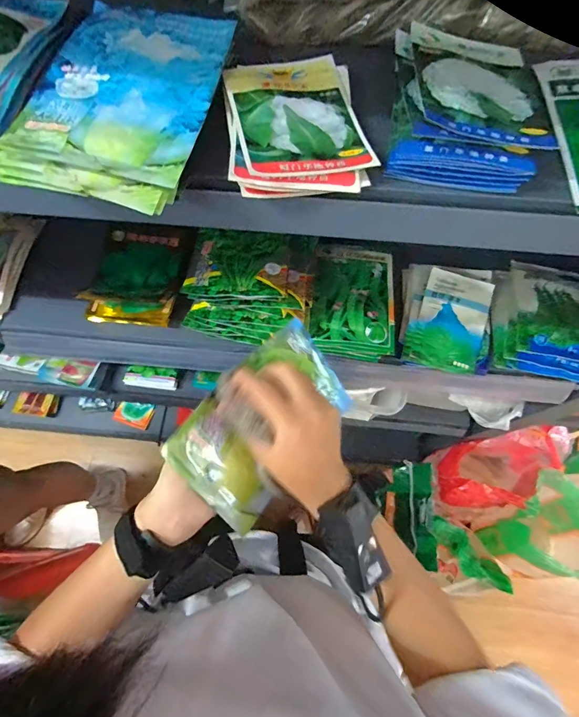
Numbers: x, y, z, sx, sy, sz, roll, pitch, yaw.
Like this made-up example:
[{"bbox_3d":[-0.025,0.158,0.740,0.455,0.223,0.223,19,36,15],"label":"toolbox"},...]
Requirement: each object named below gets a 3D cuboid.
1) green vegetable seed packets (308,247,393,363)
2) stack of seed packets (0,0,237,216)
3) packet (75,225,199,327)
[{"bbox_3d":[0.094,-0.090,0.544,0.120,0.022,0.183,5,70,3],"label":"green vegetable seed packets"},{"bbox_3d":[-0.115,-0.191,0.263,0.118,0.016,0.182,14,70,6],"label":"stack of seed packets"},{"bbox_3d":[-0.235,-0.141,0.583,0.135,0.032,0.176,7,70,3],"label":"packet"}]

